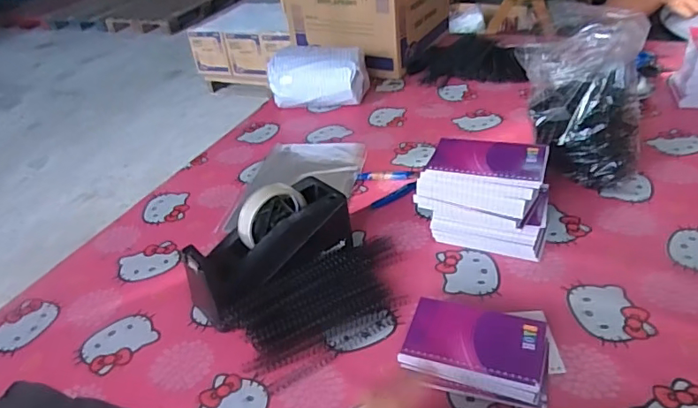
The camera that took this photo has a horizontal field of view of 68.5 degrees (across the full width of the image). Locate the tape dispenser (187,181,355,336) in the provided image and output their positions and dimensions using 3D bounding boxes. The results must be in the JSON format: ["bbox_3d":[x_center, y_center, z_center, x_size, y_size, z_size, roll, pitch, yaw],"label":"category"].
[{"bbox_3d":[-0.089,0.053,0.607,0.198,0.112,0.085,-30,41,-29],"label":"tape dispenser"}]

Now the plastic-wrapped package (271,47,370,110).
[{"bbox_3d":[-0.062,-0.251,1.029,0.188,0.115,0.075,4,37,15],"label":"plastic-wrapped package"}]

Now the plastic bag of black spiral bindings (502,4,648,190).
[{"bbox_3d":[0.332,-0.148,0.733,0.171,0.205,0.153,18,42,31],"label":"plastic bag of black spiral bindings"}]

